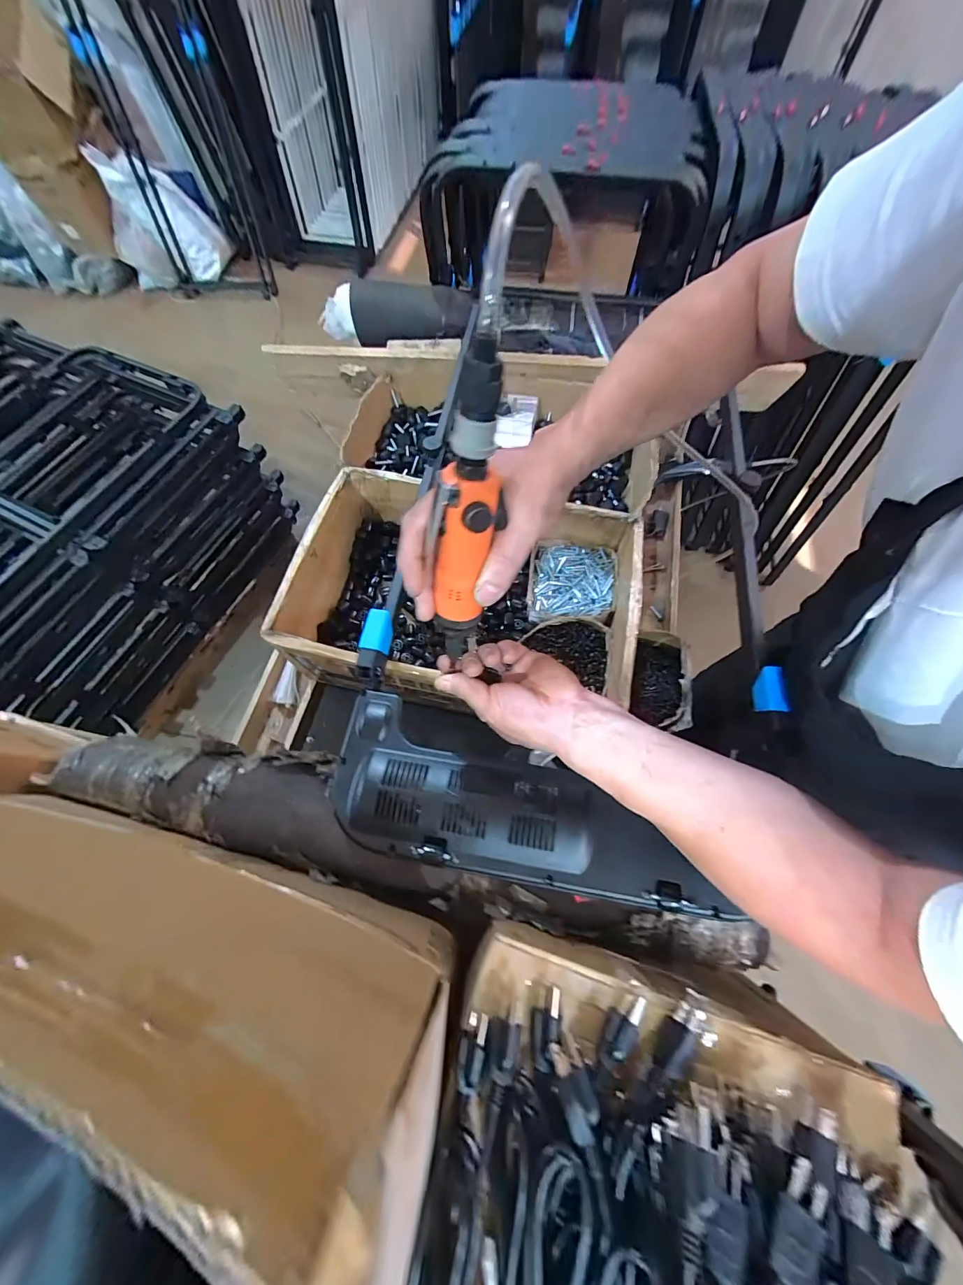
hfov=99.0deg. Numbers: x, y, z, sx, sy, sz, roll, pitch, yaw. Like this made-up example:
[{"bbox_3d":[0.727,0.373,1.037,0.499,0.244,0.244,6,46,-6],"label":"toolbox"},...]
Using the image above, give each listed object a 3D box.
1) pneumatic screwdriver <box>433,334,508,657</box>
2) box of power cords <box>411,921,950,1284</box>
[{"bbox_3d":[-0.009,-0.079,0.286,0.038,0.219,0.039,20,47,9],"label":"pneumatic screwdriver"},{"bbox_3d":[0.098,0.527,0.249,0.342,0.148,0.525,14,68,6],"label":"box of power cords"}]

